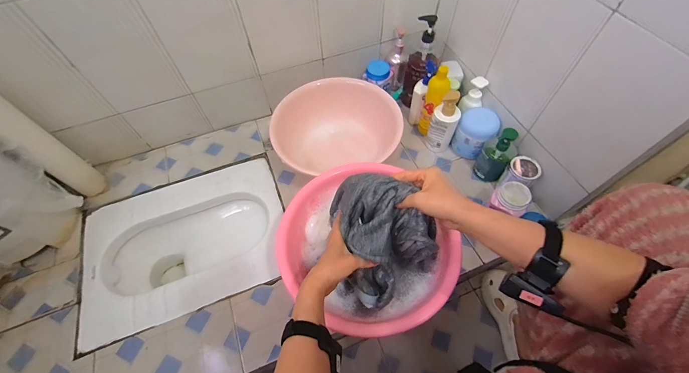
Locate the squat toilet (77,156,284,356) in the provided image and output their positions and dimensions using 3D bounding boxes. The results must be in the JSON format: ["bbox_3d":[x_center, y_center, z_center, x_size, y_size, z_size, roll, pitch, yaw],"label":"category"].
[{"bbox_3d":[-0.408,0.170,0.843,0.500,0.166,0.373,-20,60,-11],"label":"squat toilet"}]

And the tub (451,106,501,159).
[{"bbox_3d":[0.369,-0.143,0.845,0.094,0.136,0.092,-1,58,1],"label":"tub"}]

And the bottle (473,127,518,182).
[{"bbox_3d":[0.404,-0.083,0.789,0.075,0.163,0.083,33,64,20],"label":"bottle"}]

